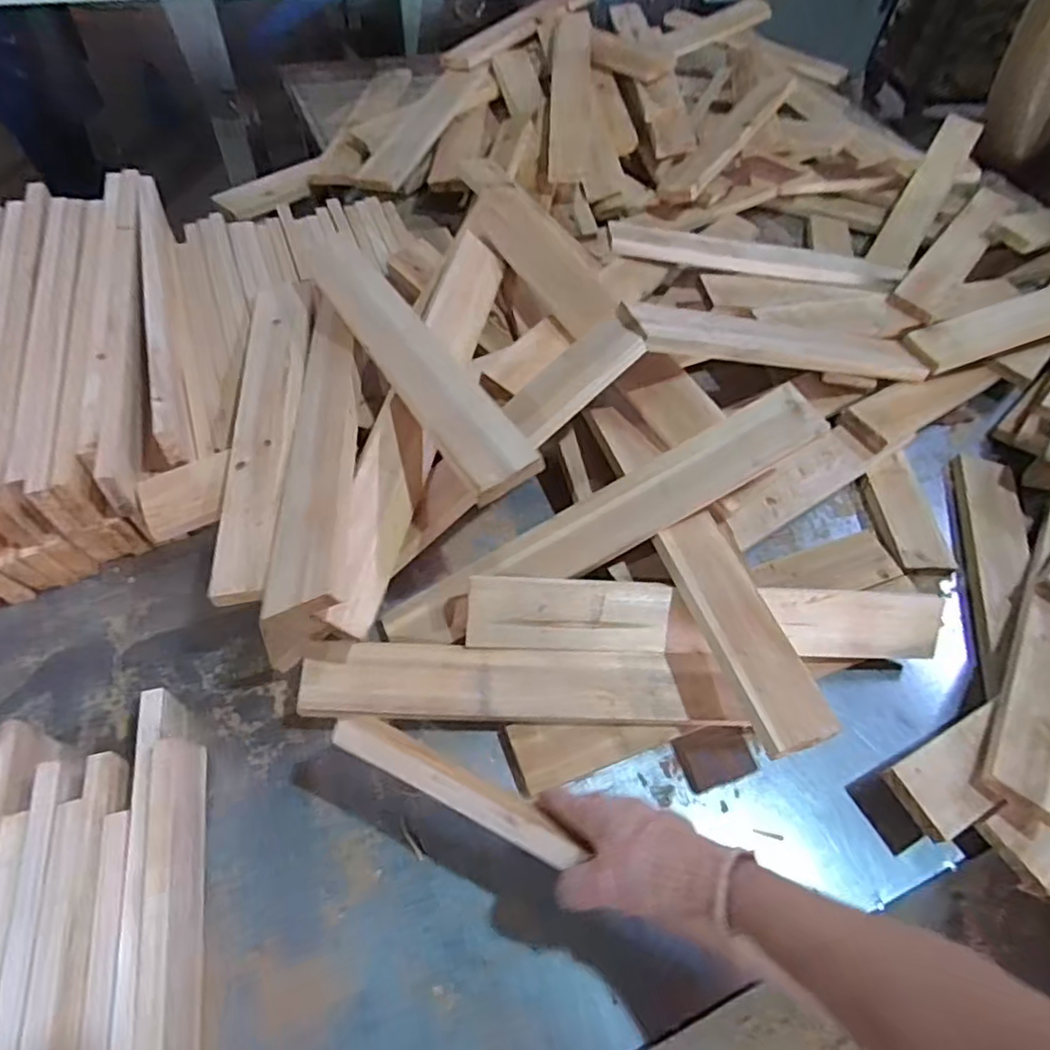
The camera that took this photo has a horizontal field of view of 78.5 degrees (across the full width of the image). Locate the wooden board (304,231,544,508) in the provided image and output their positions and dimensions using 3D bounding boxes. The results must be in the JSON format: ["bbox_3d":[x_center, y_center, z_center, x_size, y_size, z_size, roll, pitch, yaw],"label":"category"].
[{"bbox_3d":[-0.140,-0.208,0.708,0.073,0.022,0.516,-30,54,-11],"label":"wooden board"}]

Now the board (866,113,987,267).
[{"bbox_3d":[0.779,-0.651,1.241,0.073,0.025,0.410,30,74,17],"label":"board"}]

